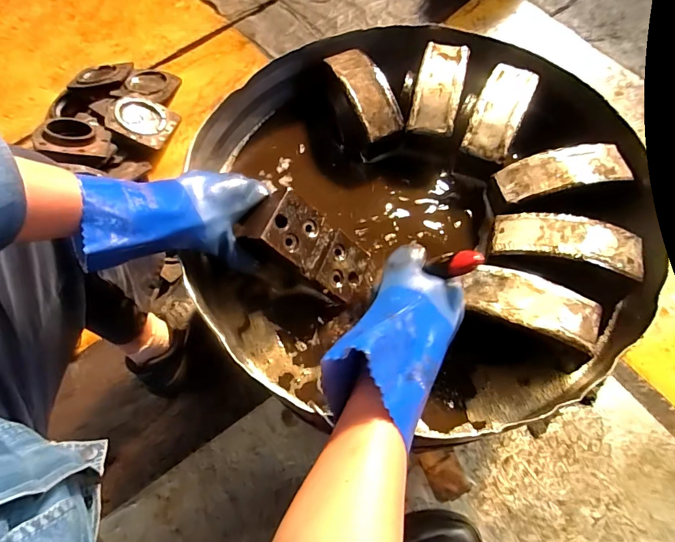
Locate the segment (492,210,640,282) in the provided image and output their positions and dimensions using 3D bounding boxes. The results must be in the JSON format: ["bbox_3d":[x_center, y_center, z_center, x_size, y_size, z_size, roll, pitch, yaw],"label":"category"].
[{"bbox_3d":[0.258,-0.034,0.456,0.153,0.029,0.056,12,68,11],"label":"segment"}]

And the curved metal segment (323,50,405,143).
[{"bbox_3d":[0.038,-0.252,0.573,0.056,0.034,0.143,-27,66,-6],"label":"curved metal segment"}]

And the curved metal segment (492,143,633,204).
[{"bbox_3d":[0.272,-0.120,0.495,0.148,0.026,0.054,-10,66,1],"label":"curved metal segment"}]

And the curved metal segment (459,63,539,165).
[{"bbox_3d":[0.216,-0.215,0.543,0.059,0.030,0.146,23,70,15],"label":"curved metal segment"}]

